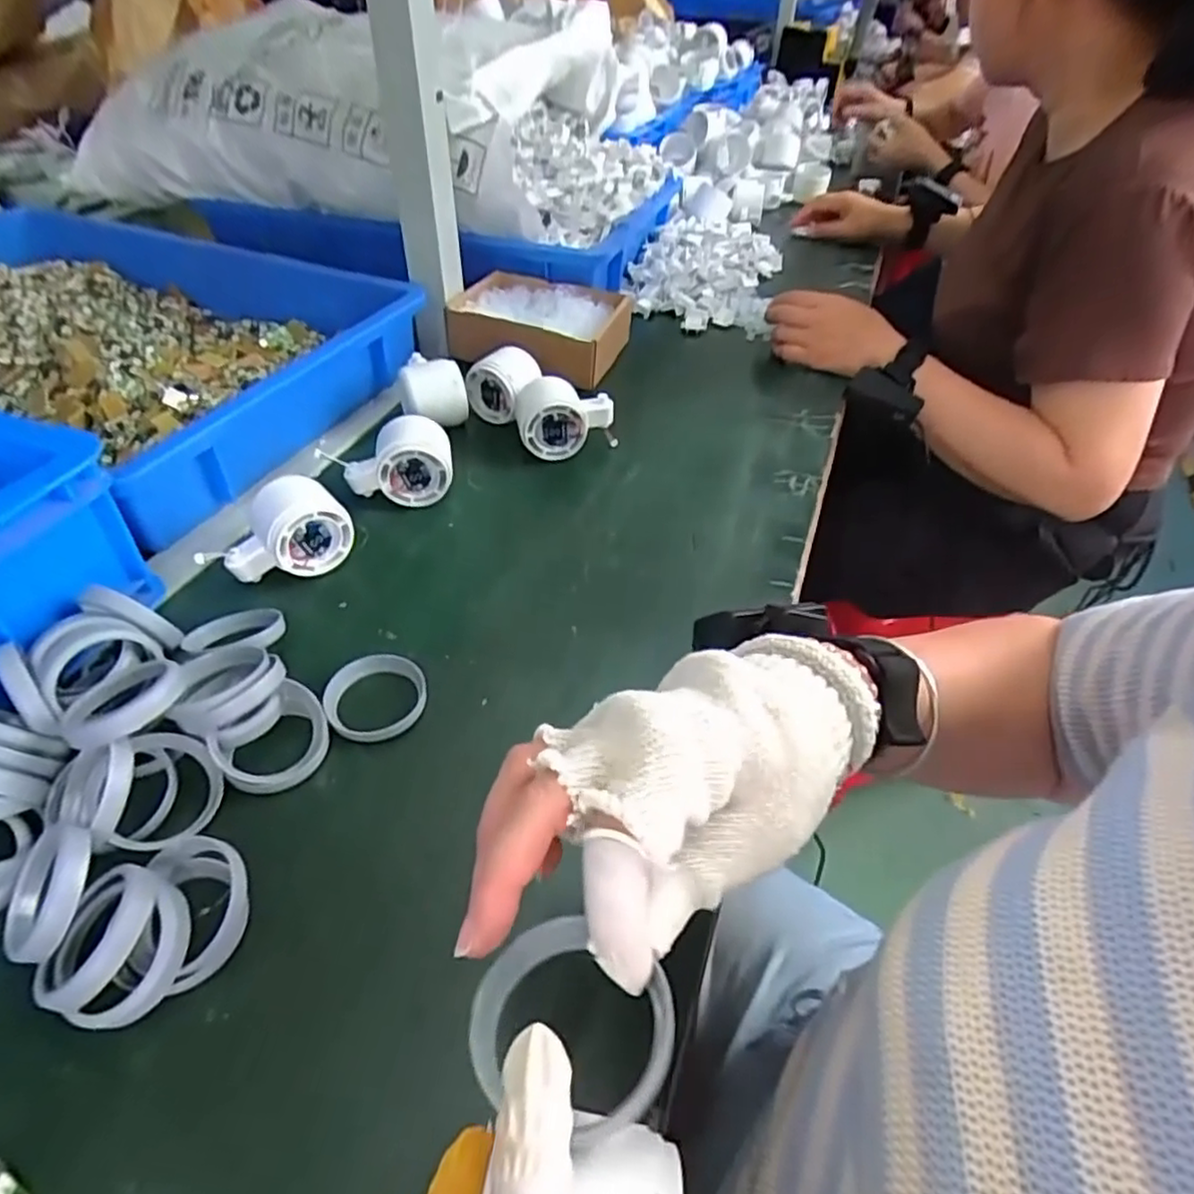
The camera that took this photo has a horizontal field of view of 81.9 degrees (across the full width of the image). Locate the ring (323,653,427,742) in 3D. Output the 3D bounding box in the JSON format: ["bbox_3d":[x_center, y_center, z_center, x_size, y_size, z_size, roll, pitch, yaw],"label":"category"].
[{"bbox_3d":[-0.133,0.059,0.415,0.059,0.010,0.057,2,45,-2],"label":"ring"}]

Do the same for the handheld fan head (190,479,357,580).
[{"bbox_3d":[-0.229,-0.042,0.488,0.098,0.059,0.050,-26,52,-27],"label":"handheld fan head"}]

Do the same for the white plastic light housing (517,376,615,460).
[{"bbox_3d":[-0.027,-0.157,0.615,0.089,0.059,0.053,0,45,-4],"label":"white plastic light housing"}]

